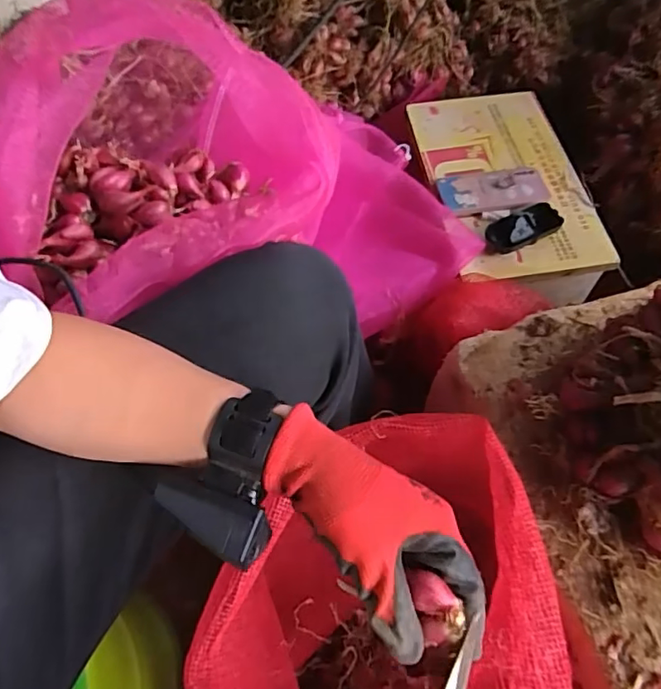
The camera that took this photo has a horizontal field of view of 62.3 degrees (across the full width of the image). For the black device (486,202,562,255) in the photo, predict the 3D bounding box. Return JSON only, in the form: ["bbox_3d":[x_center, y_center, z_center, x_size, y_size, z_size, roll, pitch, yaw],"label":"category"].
[{"bbox_3d":[0.275,-0.167,0.786,0.113,0.024,0.049,-27,64,-15],"label":"black device"}]

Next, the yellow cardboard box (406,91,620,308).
[{"bbox_3d":[0.277,-0.249,0.896,0.237,0.085,0.408,-6,60,-4],"label":"yellow cardboard box"}]

